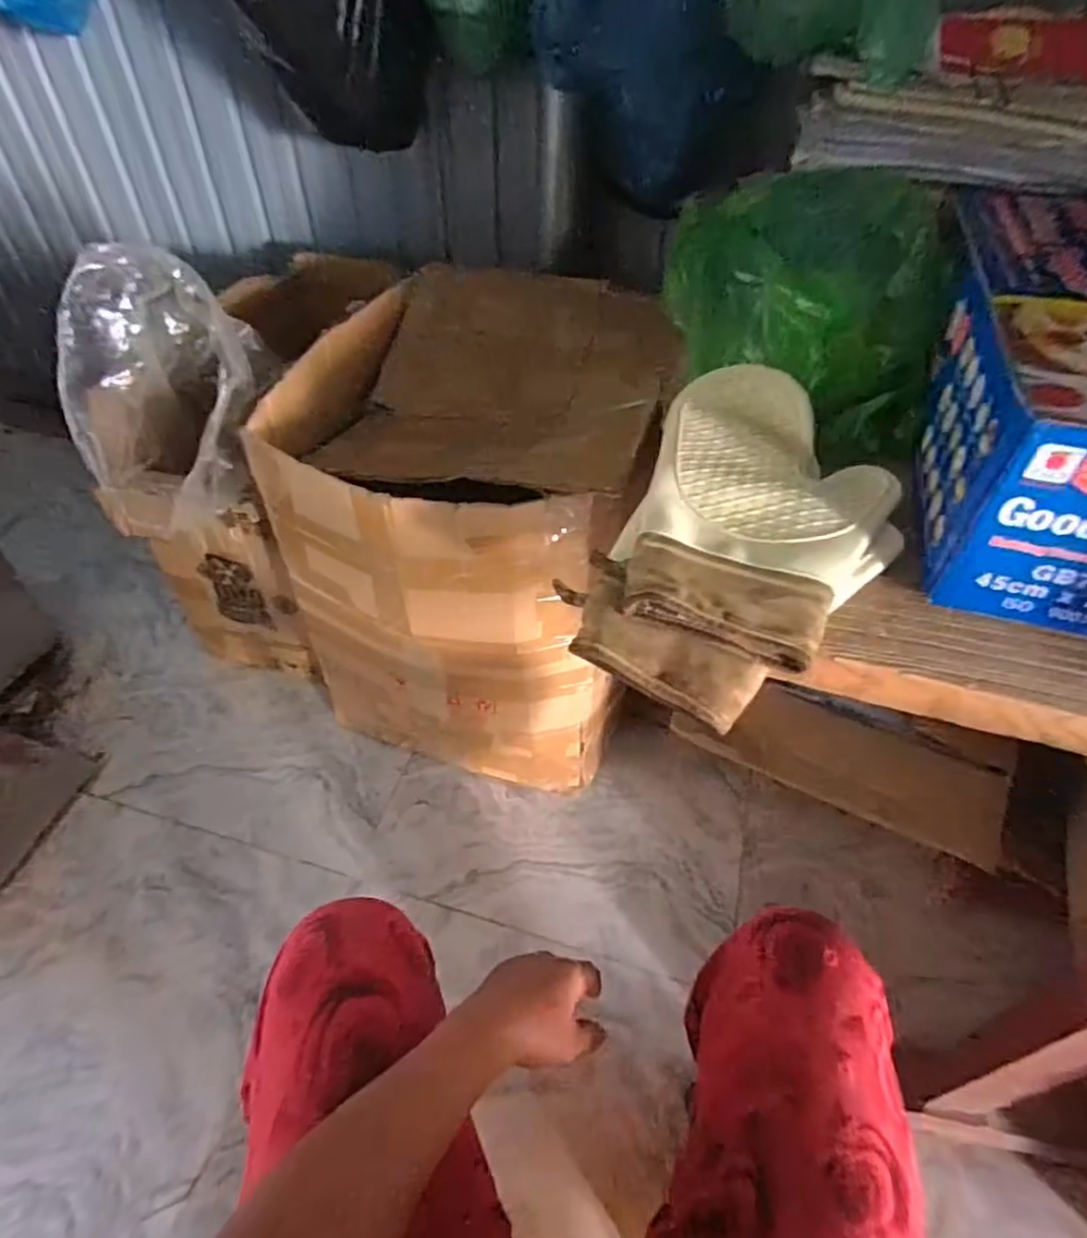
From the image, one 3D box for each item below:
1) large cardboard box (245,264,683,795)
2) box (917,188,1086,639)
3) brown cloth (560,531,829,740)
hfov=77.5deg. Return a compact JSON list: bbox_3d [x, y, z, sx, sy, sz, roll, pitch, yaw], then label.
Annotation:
[{"bbox_3d":[-0.075,-0.123,0.988,0.413,0.500,0.529,13,48,9],"label":"large cardboard box"},{"bbox_3d":[0.407,-0.204,0.566,0.146,0.153,0.471,15,49,11],"label":"box"},{"bbox_3d":[0.097,-0.002,0.460,0.165,0.054,0.107,21,50,16],"label":"brown cloth"}]

